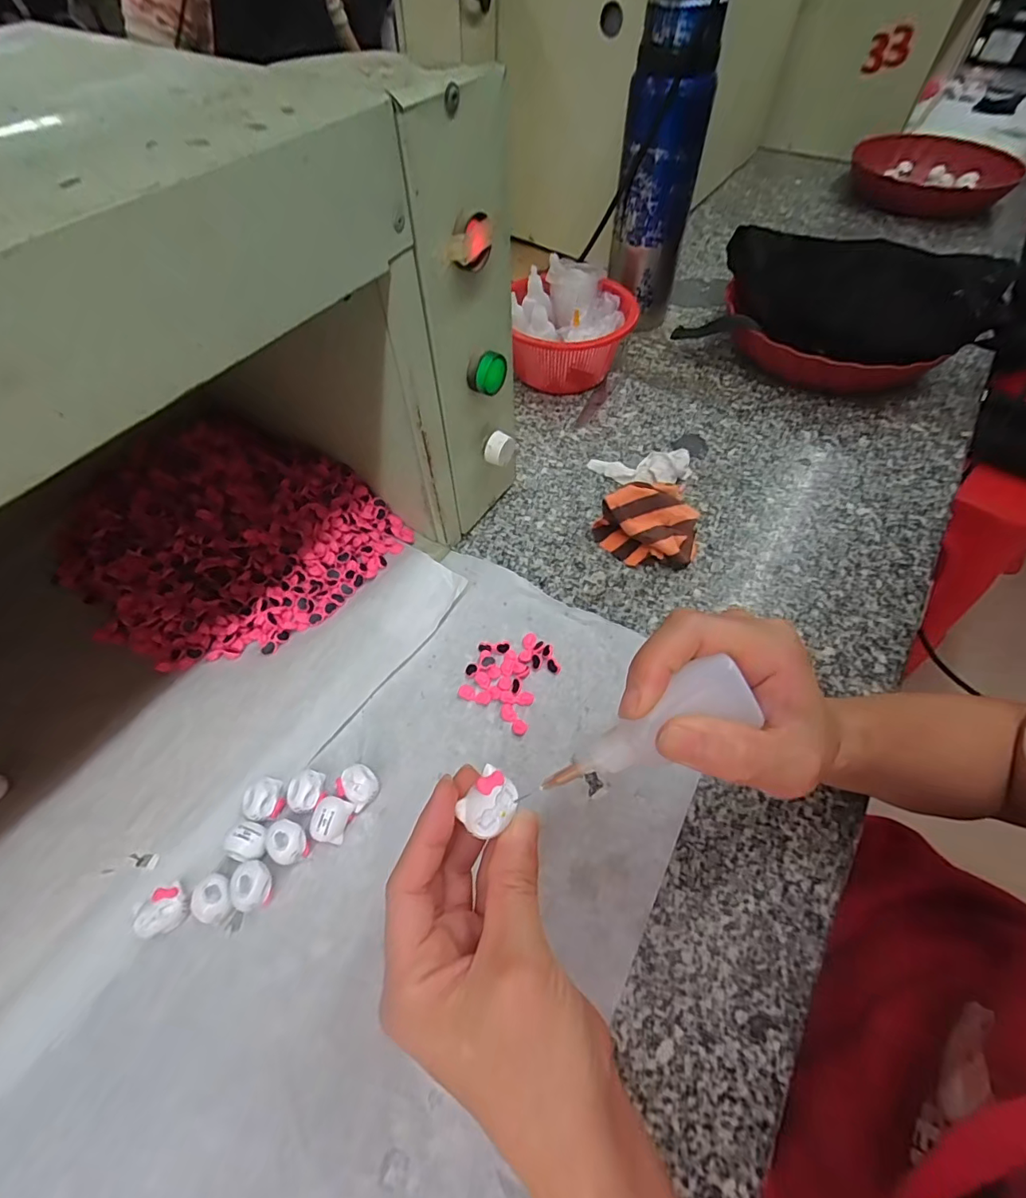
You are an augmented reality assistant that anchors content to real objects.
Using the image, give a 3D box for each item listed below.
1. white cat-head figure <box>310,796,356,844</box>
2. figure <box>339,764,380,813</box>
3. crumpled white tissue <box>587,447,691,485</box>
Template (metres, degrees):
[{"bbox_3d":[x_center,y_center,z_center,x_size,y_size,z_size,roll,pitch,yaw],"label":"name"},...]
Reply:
[{"bbox_3d":[-0.112,0.138,0.319,0.019,0.020,0.025,16,58,11],"label":"white cat-head figure"},{"bbox_3d":[-0.098,0.120,0.330,0.022,0.017,0.025,-38,64,-22],"label":"figure"},{"bbox_3d":[0.123,-0.121,0.488,0.093,0.022,0.043,-1,56,0],"label":"crumpled white tissue"}]

